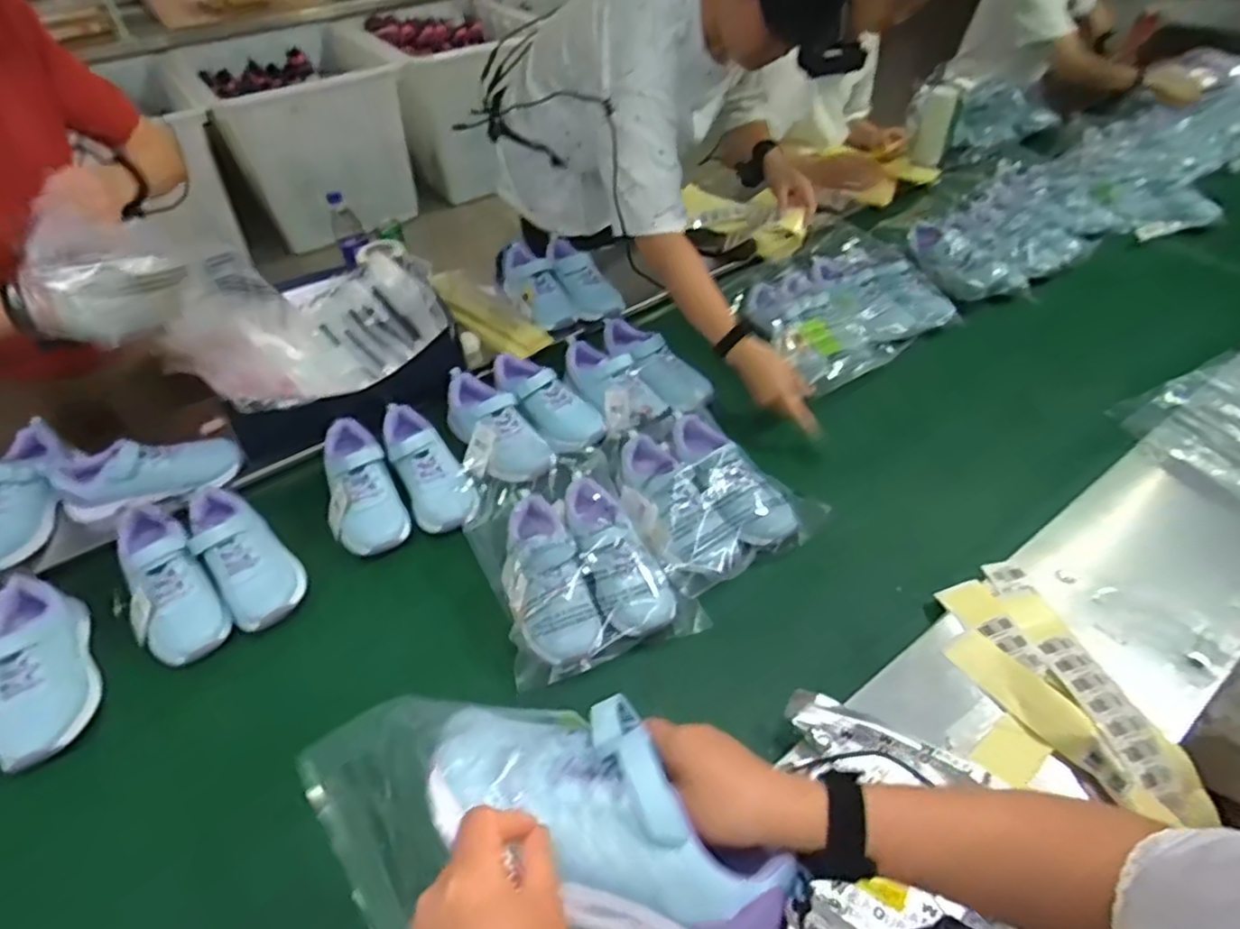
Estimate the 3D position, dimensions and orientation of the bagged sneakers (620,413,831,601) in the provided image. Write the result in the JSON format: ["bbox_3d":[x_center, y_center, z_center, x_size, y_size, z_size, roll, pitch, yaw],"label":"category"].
[{"bbox_3d":[0.123,0.022,0.940,0.228,0.069,0.254,-22,48,-18],"label":"bagged sneakers"}]

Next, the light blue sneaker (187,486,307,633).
[{"bbox_3d":[-0.505,0.112,0.896,0.093,0.070,0.231,-36,53,-28],"label":"light blue sneaker"}]

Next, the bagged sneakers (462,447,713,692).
[{"bbox_3d":[-0.065,0.108,0.878,0.226,0.090,0.299,-20,47,-15],"label":"bagged sneakers"}]

